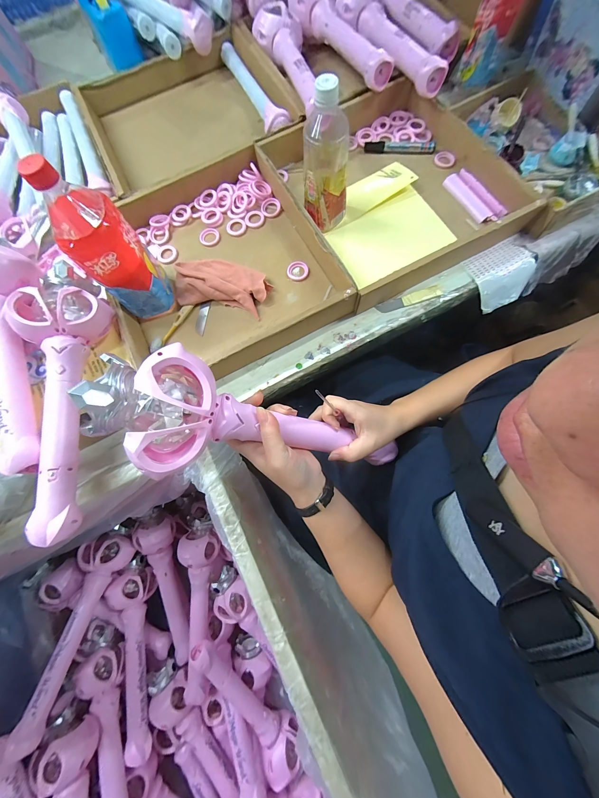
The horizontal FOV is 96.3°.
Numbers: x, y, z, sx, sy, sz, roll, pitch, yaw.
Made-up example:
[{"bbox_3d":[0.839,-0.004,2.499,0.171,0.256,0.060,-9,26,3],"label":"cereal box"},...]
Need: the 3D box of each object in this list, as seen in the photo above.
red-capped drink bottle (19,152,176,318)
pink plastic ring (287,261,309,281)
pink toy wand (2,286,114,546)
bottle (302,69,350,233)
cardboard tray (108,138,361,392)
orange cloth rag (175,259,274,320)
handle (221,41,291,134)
[{"bbox_3d":[-0.263,-0.210,0.373,0.080,0.199,0.092,-23,77,-3],"label":"red-capped drink bottle"},{"bbox_3d":[-0.003,-0.227,0.474,0.038,0.008,0.035,0,77,-1],"label":"pink plastic ring"},{"bbox_3d":[-0.325,0.007,0.354,0.114,0.070,0.336,-9,76,1],"label":"pink toy wand"},{"bbox_3d":[0.046,-0.367,0.414,0.070,0.179,0.084,14,78,6],"label":"bottle"},{"bbox_3d":[-0.135,-0.240,0.454,0.368,0.056,0.386,-28,77,-3],"label":"cardboard tray"},{"bbox_3d":[-0.137,-0.195,0.460,0.164,0.025,0.086,14,78,6],"label":"orange cloth rag"},{"bbox_3d":[-0.098,-0.649,0.561,0.048,0.046,0.313,-25,77,-3],"label":"handle"}]

